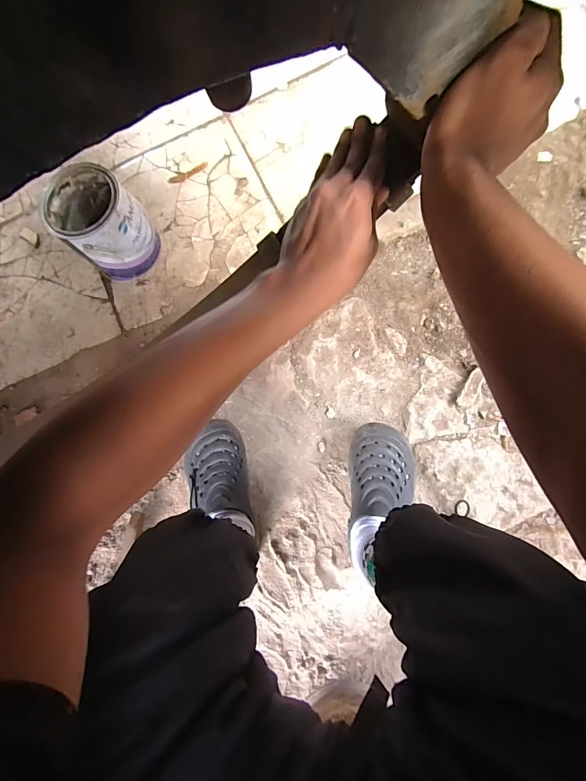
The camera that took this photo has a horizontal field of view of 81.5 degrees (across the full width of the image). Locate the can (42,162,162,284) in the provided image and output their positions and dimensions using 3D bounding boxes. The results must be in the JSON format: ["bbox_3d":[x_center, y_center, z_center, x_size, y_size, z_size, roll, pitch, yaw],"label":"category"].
[{"bbox_3d":[-0.367,-0.318,0.671,0.142,0.160,0.136,-1,80,5],"label":"can"}]

